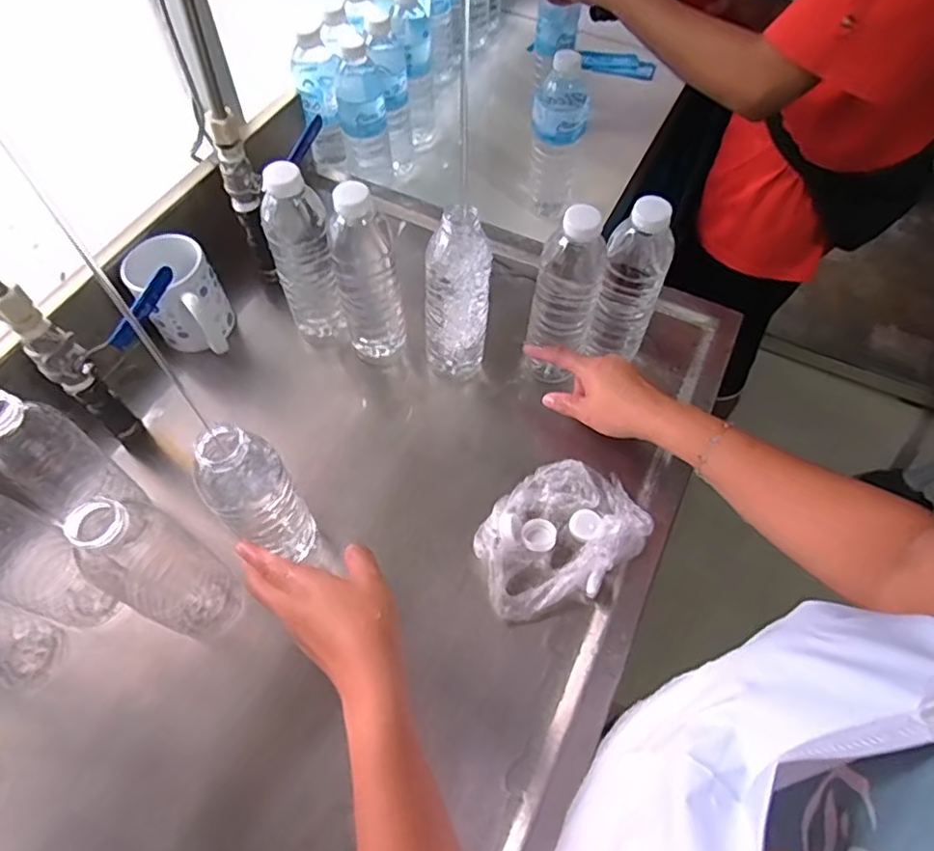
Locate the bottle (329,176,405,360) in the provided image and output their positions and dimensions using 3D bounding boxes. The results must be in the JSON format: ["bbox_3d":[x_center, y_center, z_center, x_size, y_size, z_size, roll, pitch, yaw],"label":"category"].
[{"bbox_3d":[-0.095,-0.135,0.583,0.060,0.212,0.062,-14,61,-9],"label":"bottle"}]

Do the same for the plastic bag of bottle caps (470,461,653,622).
[{"bbox_3d":[0.083,0.102,0.556,0.163,0.027,0.115,-37,66,-20],"label":"plastic bag of bottle caps"}]

